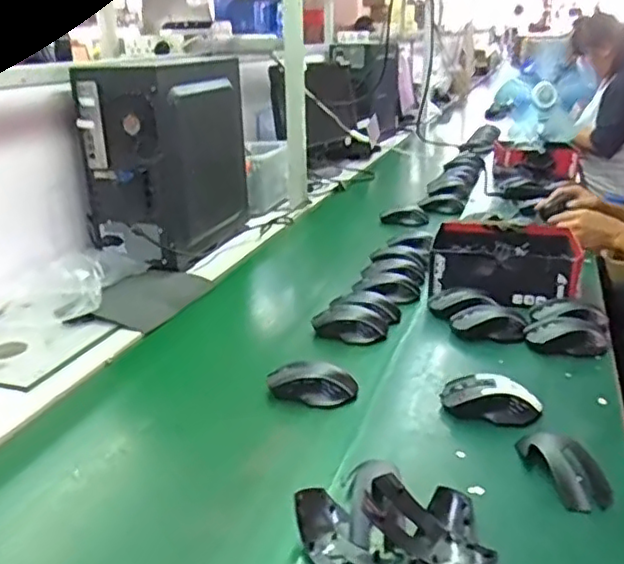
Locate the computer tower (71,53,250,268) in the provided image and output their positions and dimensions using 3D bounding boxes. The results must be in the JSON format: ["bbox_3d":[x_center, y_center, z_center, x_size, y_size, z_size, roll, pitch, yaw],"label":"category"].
[{"bbox_3d":[-0.292,-0.254,1.359,0.185,0.379,0.347,6,21,17],"label":"computer tower"}]

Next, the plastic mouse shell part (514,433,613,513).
[{"bbox_3d":[0.262,0.186,0.678,0.057,0.035,0.114,-7,21,-16],"label":"plastic mouse shell part"}]

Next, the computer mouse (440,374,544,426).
[{"bbox_3d":[0.218,0.147,0.796,0.119,0.038,0.054,5,21,14],"label":"computer mouse"}]

